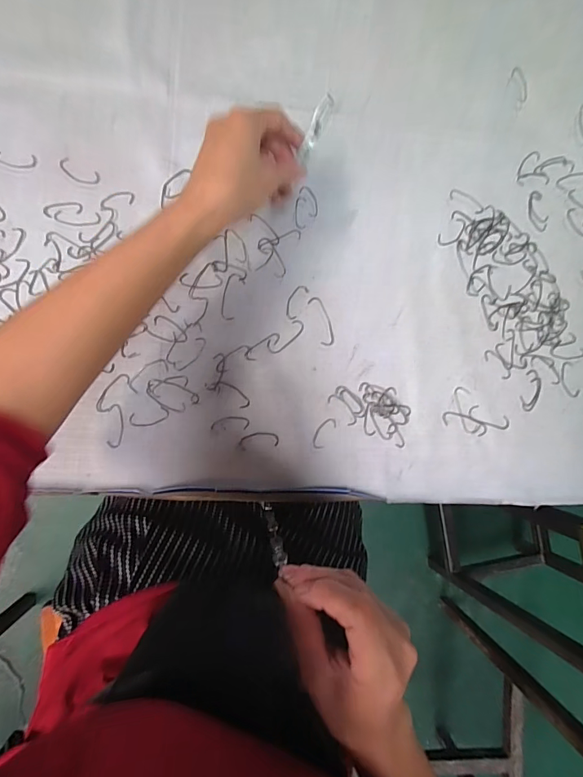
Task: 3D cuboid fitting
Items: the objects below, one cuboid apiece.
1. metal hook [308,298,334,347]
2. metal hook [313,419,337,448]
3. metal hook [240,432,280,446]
[{"bbox_3d":[0.031,-0.067,0.391,0.016,0.004,0.050,-17,88,-7],"label":"metal hook"},{"bbox_3d":[0.032,0.043,0.386,0.015,0.004,0.032,34,83,-2],"label":"metal hook"},{"bbox_3d":[-0.031,0.048,0.378,0.037,0.004,0.013,3,86,-5],"label":"metal hook"}]

